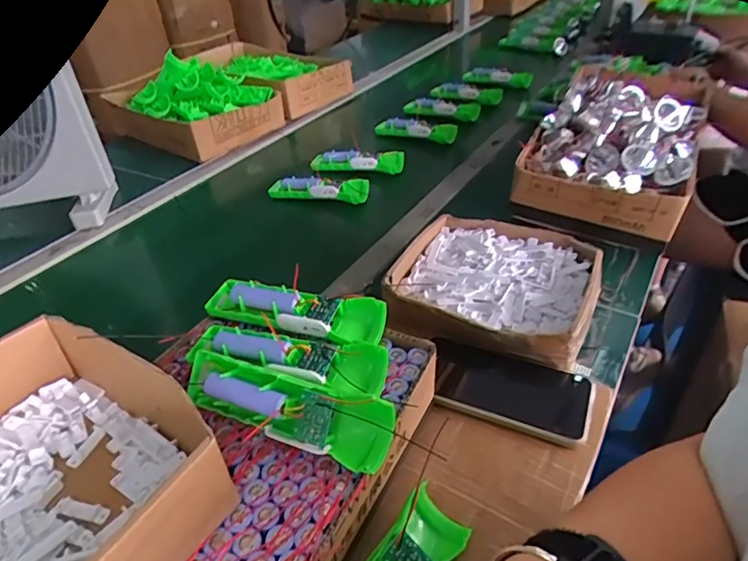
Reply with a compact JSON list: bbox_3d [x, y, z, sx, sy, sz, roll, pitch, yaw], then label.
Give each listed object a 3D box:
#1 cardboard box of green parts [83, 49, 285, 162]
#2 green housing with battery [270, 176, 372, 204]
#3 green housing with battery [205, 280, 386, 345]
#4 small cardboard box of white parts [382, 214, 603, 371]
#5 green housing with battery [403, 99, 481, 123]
[{"bbox_3d":[-0.393,-0.377,1.085,0.341,0.118,0.218,20,44,28],"label":"cardboard box of green parts"},{"bbox_3d":[-0.090,-0.150,0.837,0.170,0.029,0.031,6,39,12],"label":"green housing with battery"},{"bbox_3d":[-0.071,0.027,0.463,0.158,0.029,0.048,12,40,19],"label":"green housing with battery"},{"bbox_3d":[0.136,0.000,0.589,0.215,0.053,0.189,15,41,23],"label":"small cardboard box of white parts"},{"bbox_3d":[0.148,-0.370,1.128,0.172,0.046,0.034,7,39,13],"label":"green housing with battery"}]

